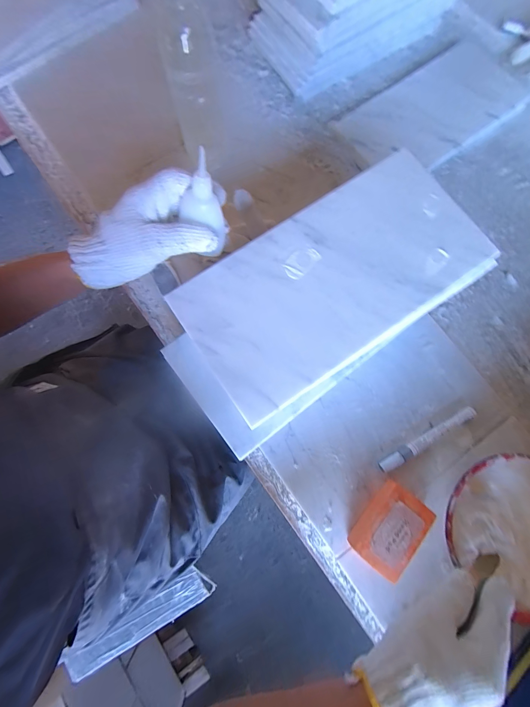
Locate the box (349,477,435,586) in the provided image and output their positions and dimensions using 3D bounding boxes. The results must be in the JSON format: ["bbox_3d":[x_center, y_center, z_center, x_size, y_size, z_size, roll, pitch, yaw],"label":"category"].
[{"bbox_3d":[0.147,0.208,0.346,0.063,0.037,0.090,39,81,8],"label":"box"}]

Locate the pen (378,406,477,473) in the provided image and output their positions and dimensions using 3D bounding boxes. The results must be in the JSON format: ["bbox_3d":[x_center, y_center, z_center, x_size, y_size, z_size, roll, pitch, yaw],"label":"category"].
[{"bbox_3d":[0.212,0.111,0.376,0.147,0.019,0.015,-29,80,-6],"label":"pen"}]

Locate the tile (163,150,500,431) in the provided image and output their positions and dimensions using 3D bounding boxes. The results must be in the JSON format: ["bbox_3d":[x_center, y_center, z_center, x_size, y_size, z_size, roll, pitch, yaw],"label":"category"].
[{"bbox_3d":[0.070,-0.074,0.283,0.296,0.008,0.155,-33,81,-7],"label":"tile"}]

